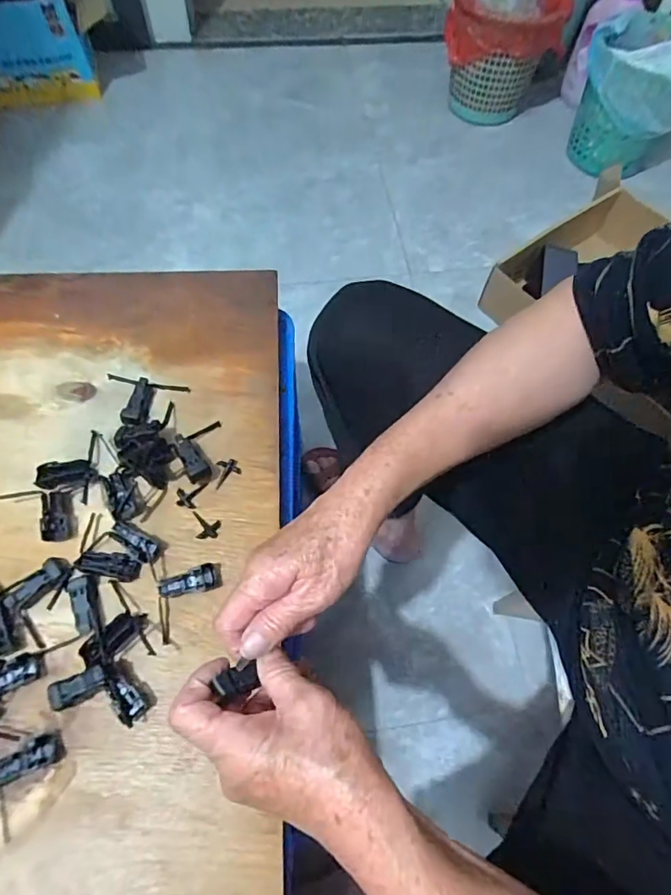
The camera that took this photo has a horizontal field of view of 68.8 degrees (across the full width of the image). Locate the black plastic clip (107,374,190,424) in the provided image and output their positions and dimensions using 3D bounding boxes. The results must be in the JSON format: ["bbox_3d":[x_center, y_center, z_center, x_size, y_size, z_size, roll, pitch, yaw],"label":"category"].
[{"bbox_3d":[-0.196,-0.047,0.491,0.081,0.015,0.054,8,64,1],"label":"black plastic clip"}]

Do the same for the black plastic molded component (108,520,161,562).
[{"bbox_3d":[-0.176,0.081,0.428,0.045,0.014,0.020,30,66,11],"label":"black plastic molded component"}]

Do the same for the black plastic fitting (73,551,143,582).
[{"bbox_3d":[-0.194,0.100,0.419,0.053,0.010,0.021,10,64,2],"label":"black plastic fitting"}]

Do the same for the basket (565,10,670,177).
[{"bbox_3d":[0.682,-0.803,1.115,0.245,0.237,0.289,32,66,12],"label":"basket"}]

